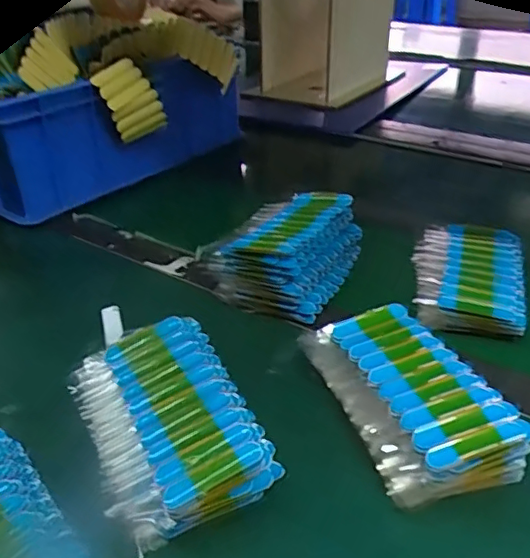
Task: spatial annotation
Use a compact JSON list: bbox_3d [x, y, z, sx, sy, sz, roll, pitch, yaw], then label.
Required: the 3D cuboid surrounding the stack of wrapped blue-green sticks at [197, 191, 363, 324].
[{"bbox_3d":[0.025,-0.034,0.576,0.111,0.055,0.175,14,36,24],"label":"stack of wrapped blue-green sticks"}]

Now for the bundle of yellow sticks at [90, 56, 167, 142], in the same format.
[{"bbox_3d":[-0.160,-0.210,0.707,0.022,0.093,0.065,17,55,43],"label":"bundle of yellow sticks"}]

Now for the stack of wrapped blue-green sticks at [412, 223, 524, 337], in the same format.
[{"bbox_3d":[0.188,-0.006,0.551,0.094,0.026,0.150,8,34,16],"label":"stack of wrapped blue-green sticks"}]

